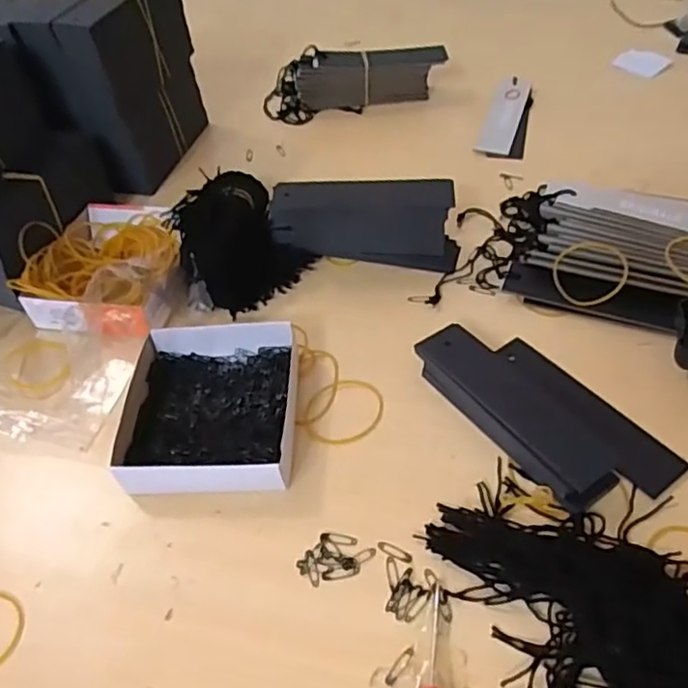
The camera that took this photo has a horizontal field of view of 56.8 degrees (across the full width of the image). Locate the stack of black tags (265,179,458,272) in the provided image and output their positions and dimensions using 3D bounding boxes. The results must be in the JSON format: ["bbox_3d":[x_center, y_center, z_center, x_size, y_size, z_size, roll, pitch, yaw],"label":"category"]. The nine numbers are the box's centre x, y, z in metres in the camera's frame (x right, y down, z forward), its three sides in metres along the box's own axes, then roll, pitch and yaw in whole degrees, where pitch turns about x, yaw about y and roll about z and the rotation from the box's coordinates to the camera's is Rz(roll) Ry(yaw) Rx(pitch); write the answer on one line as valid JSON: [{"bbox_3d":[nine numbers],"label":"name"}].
[{"bbox_3d":[0.016,-0.088,0.472,0.134,0.063,0.018,0,21,2],"label":"stack of black tags"}]

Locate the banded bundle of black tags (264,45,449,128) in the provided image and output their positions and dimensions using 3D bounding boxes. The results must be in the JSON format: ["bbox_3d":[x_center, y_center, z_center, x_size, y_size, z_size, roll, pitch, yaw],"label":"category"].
[{"bbox_3d":[0.009,-0.260,0.628,0.181,0.049,0.052,-4,48,3],"label":"banded bundle of black tags"}]

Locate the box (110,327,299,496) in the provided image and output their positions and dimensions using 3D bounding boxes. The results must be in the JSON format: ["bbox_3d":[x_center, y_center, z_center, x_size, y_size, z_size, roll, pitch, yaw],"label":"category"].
[{"bbox_3d":[-0.080,0.037,0.387,0.099,0.026,0.109,-6,48,2],"label":"box"}]

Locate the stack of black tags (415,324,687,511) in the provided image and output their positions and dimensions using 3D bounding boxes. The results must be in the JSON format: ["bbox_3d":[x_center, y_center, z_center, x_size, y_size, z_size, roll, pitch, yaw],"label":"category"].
[{"bbox_3d":[0.113,0.035,0.368,0.076,0.021,0.146,-31,52,-20],"label":"stack of black tags"}]

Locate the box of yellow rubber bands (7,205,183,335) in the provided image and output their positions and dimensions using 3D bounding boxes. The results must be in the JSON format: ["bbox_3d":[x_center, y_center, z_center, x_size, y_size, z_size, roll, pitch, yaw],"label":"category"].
[{"bbox_3d":[-0.170,-0.062,0.469,0.112,0.040,0.124,9,50,14],"label":"box of yellow rubber bands"}]

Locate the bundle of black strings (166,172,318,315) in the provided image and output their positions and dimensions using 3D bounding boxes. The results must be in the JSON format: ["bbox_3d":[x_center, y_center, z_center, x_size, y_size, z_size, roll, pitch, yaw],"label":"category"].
[{"bbox_3d":[-0.084,-0.086,0.478,0.096,0.056,0.112,-31,52,-20],"label":"bundle of black strings"}]

